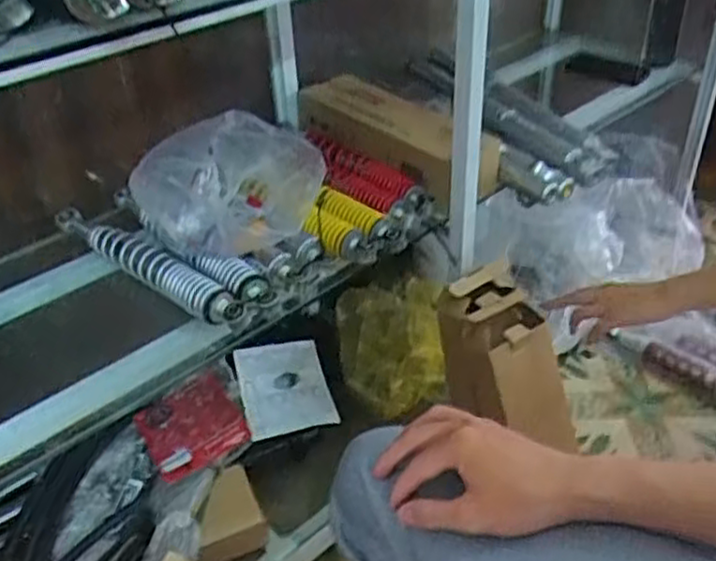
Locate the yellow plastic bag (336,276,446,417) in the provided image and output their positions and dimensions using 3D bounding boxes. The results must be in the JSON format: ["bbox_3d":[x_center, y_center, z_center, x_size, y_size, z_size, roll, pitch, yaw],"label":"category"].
[{"bbox_3d":[0.065,0.112,1.215,0.183,0.179,0.169,-10,36,-9],"label":"yellow plastic bag"}]

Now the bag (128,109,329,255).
[{"bbox_3d":[-0.156,-0.119,0.867,0.171,0.130,0.164,14,39,23],"label":"bag"}]

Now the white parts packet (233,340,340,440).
[{"bbox_3d":[-0.119,0.173,1.183,0.138,0.033,0.155,-14,70,-7],"label":"white parts packet"}]

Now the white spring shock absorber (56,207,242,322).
[{"bbox_3d":[-0.255,-0.020,0.864,0.319,0.041,0.045,25,44,34],"label":"white spring shock absorber"}]

